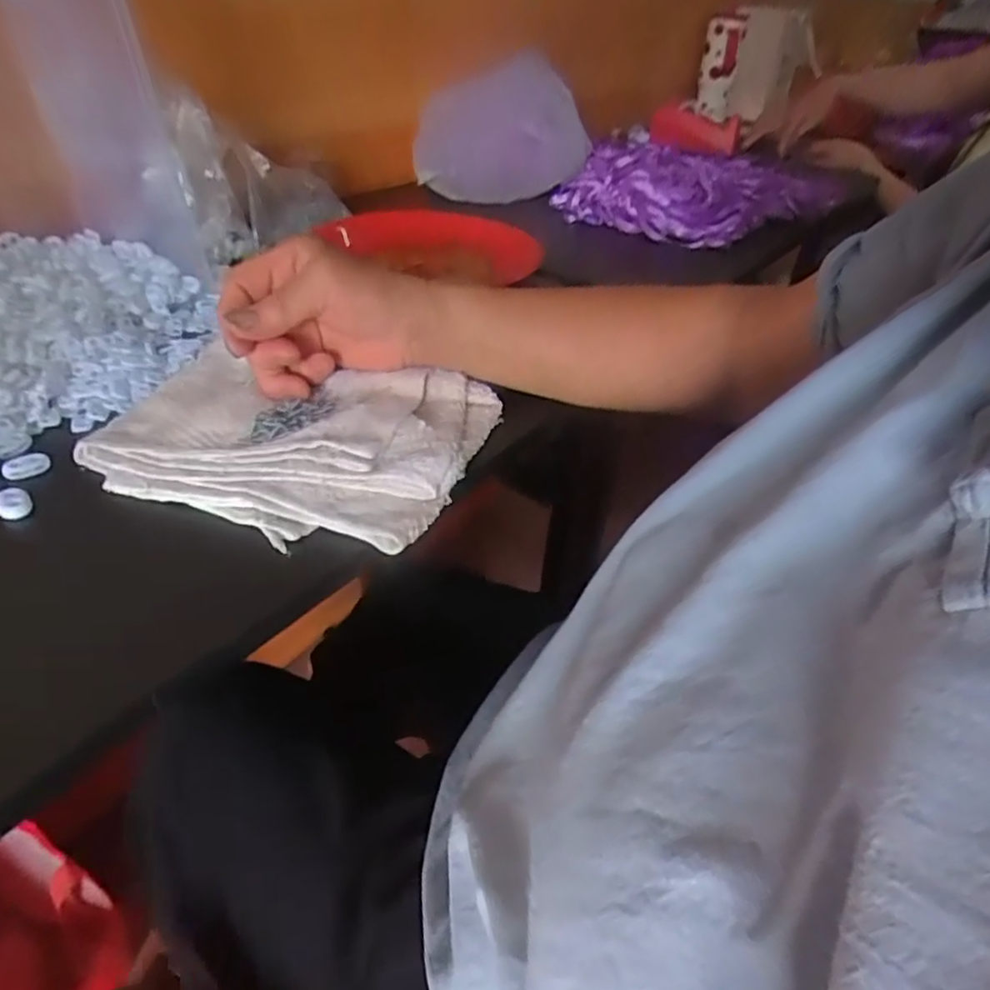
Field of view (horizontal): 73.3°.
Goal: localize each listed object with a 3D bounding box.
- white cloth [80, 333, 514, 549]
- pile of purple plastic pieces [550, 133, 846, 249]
[{"bbox_3d":[-0.121,-0.043,0.406,0.215,0.022,0.158,13,39,12],"label":"white cloth"},{"bbox_3d":[0.249,-0.419,0.893,0.353,0.052,0.288,-26,47,-32],"label":"pile of purple plastic pieces"}]

